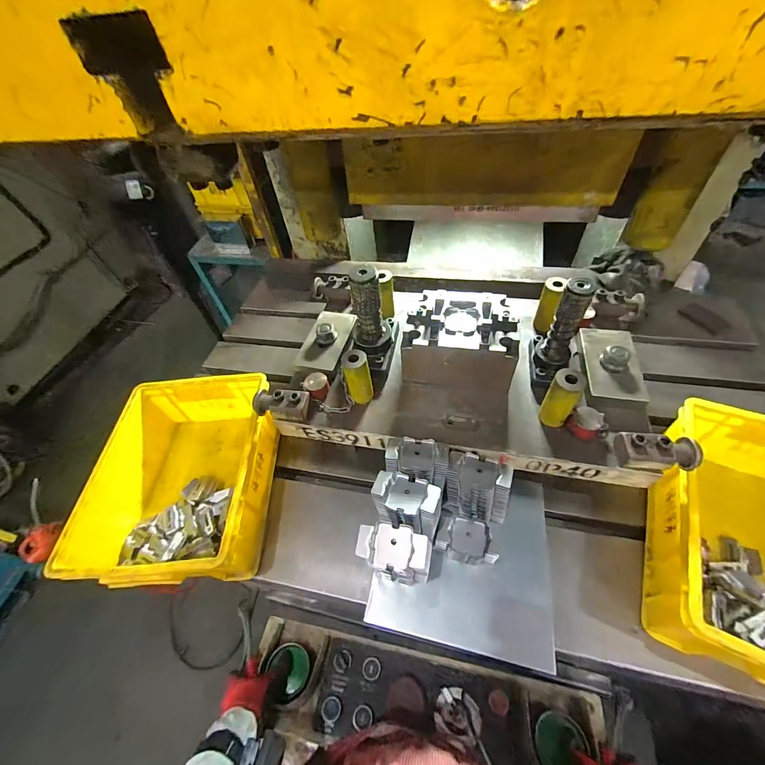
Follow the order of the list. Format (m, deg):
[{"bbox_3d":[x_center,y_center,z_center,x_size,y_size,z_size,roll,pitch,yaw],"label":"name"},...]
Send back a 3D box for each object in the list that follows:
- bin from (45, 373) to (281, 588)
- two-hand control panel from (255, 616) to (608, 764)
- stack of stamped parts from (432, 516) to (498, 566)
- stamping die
[{"bbox_3d":[-0.336,0.162,0.622,0.257,0.132,0.346,-4,52,3],"label":"bin"},{"bbox_3d":[0.049,0.504,0.547,0.534,0.075,0.137,5,52,11],"label":"two-hand control panel"},{"bbox_3d":[0.131,0.245,0.539,0.094,0.048,0.059,8,53,12],"label":"stack of stamped parts"},{"bbox_3d":[0.128,-0.066,0.580,0.638,0.201,0.322,7,53,11],"label":"stamping die"}]

